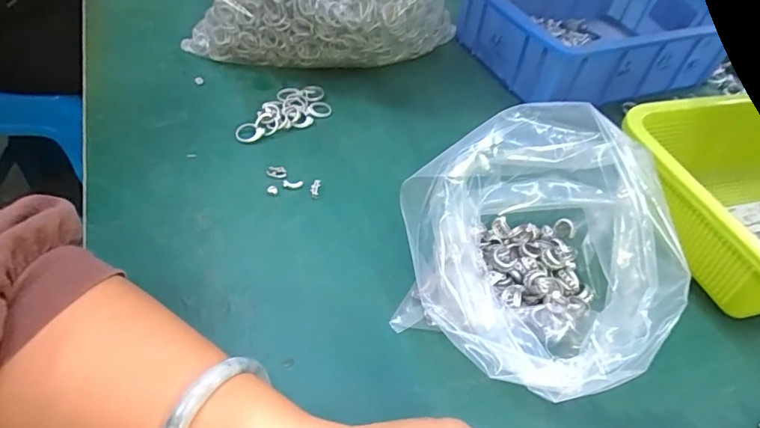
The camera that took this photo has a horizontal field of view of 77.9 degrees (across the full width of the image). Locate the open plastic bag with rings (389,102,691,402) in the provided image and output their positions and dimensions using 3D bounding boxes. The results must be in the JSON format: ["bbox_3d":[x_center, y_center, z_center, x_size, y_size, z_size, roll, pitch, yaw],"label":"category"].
[{"bbox_3d":[0.107,0.024,0.280,0.162,0.136,0.138,-20,53,-23],"label":"open plastic bag with rings"}]

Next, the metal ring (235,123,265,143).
[{"bbox_3d":[-0.119,-0.074,0.429,0.026,0.007,0.026,-12,50,-17],"label":"metal ring"}]

